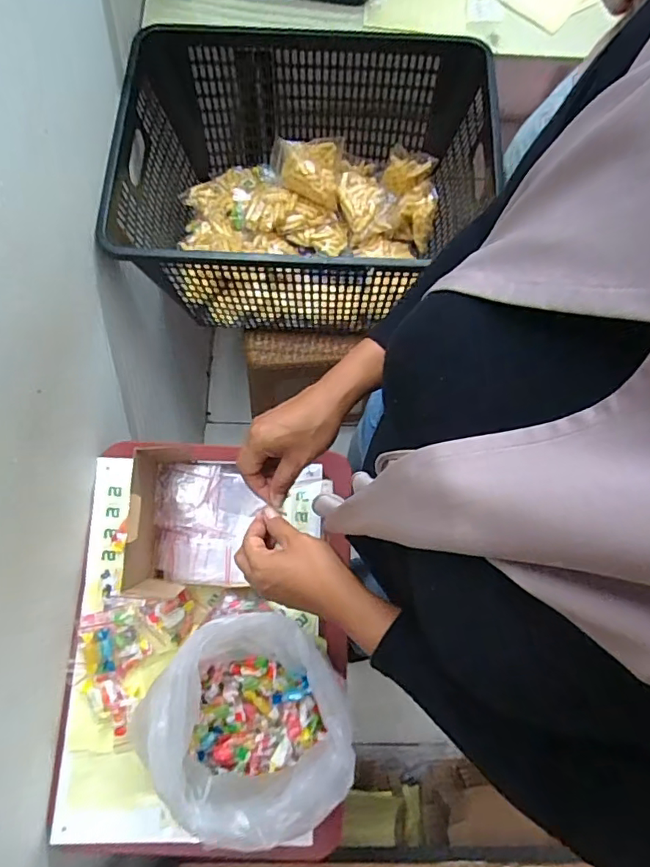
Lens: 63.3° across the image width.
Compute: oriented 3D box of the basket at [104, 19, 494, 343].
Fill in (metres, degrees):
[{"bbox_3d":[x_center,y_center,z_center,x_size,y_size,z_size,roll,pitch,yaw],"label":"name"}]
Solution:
[{"bbox_3d":[-0.028,-0.399,0.895,0.568,0.275,0.417,1,76,-1],"label":"basket"}]

